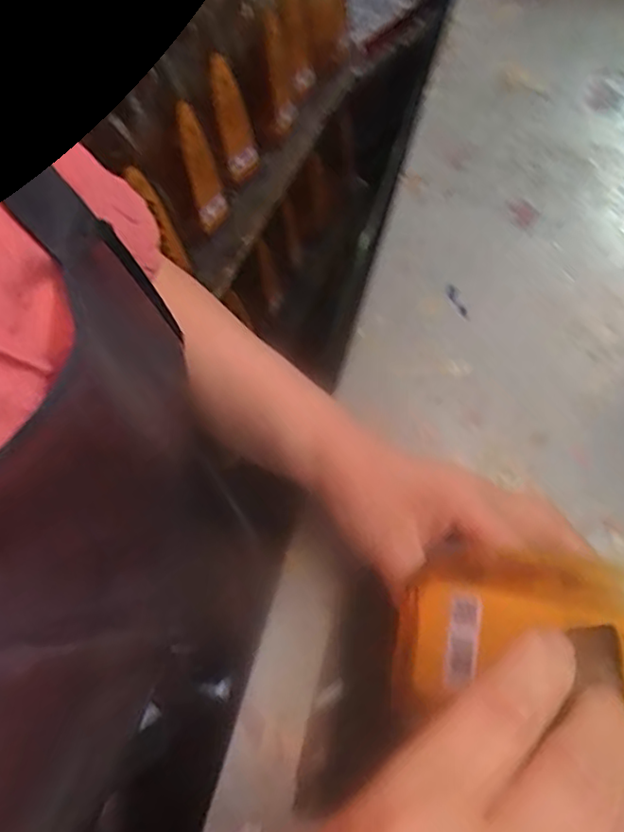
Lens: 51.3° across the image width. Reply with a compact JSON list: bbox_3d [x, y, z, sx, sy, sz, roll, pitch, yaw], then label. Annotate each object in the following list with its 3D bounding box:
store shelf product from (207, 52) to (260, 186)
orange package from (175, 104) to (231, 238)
[{"bbox_3d":[-0.084,-0.316,0.697,0.039,0.134,0.032,-11,52,0],"label":"store shelf product"},{"bbox_3d":[-0.109,-0.246,0.643,0.031,0.126,0.032,-9,52,-2],"label":"orange package"}]

